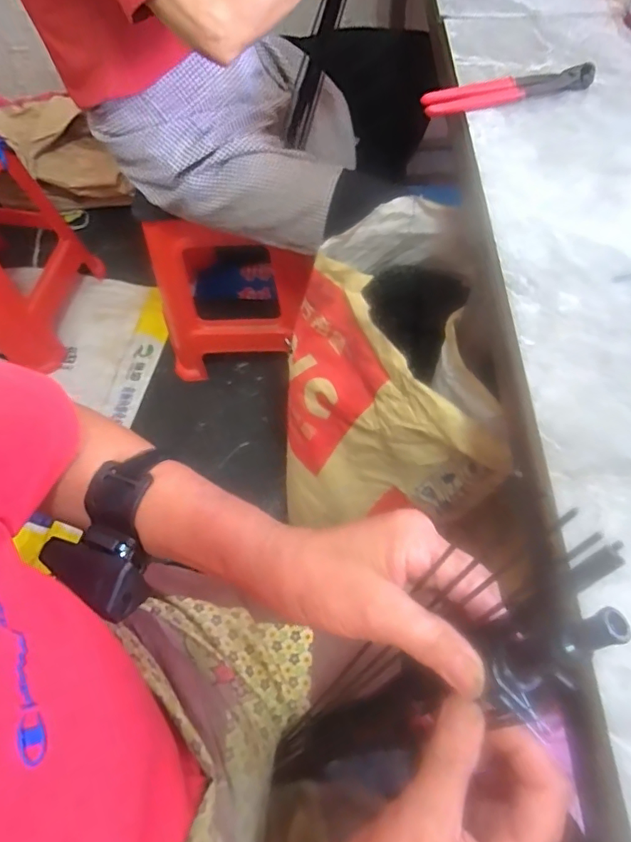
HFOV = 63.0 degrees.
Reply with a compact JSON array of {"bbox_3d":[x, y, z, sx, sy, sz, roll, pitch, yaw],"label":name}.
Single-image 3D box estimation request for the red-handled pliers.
[{"bbox_3d":[0.226,-0.386,0.599,0.207,0.028,0.031,-15,63,-6],"label":"red-handled pliers"}]

